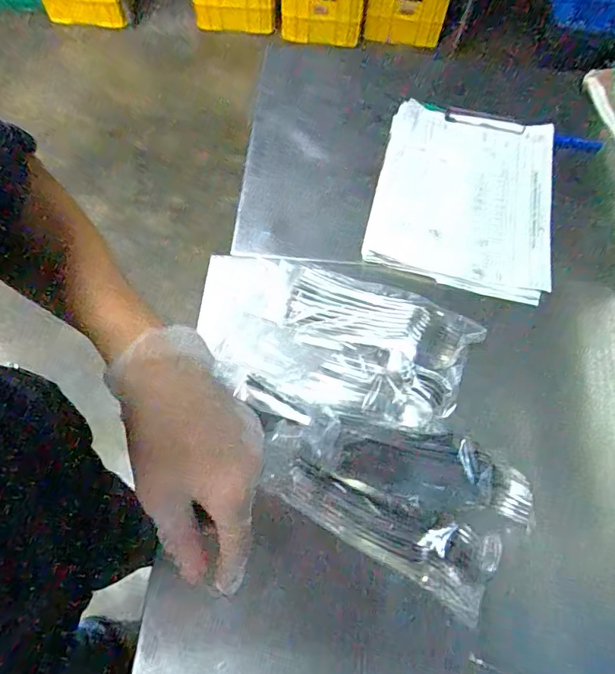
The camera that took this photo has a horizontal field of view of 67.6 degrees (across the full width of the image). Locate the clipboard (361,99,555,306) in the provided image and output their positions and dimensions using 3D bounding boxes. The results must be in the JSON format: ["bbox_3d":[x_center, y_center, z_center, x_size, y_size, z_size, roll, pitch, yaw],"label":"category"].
[{"bbox_3d":[0.215,-0.196,0.614,0.227,0.018,0.300,14,65,5],"label":"clipboard"}]

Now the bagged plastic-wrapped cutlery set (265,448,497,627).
[{"bbox_3d":[0.066,0.176,0.442,0.227,0.027,0.069,26,67,10],"label":"bagged plastic-wrapped cutlery set"}]

